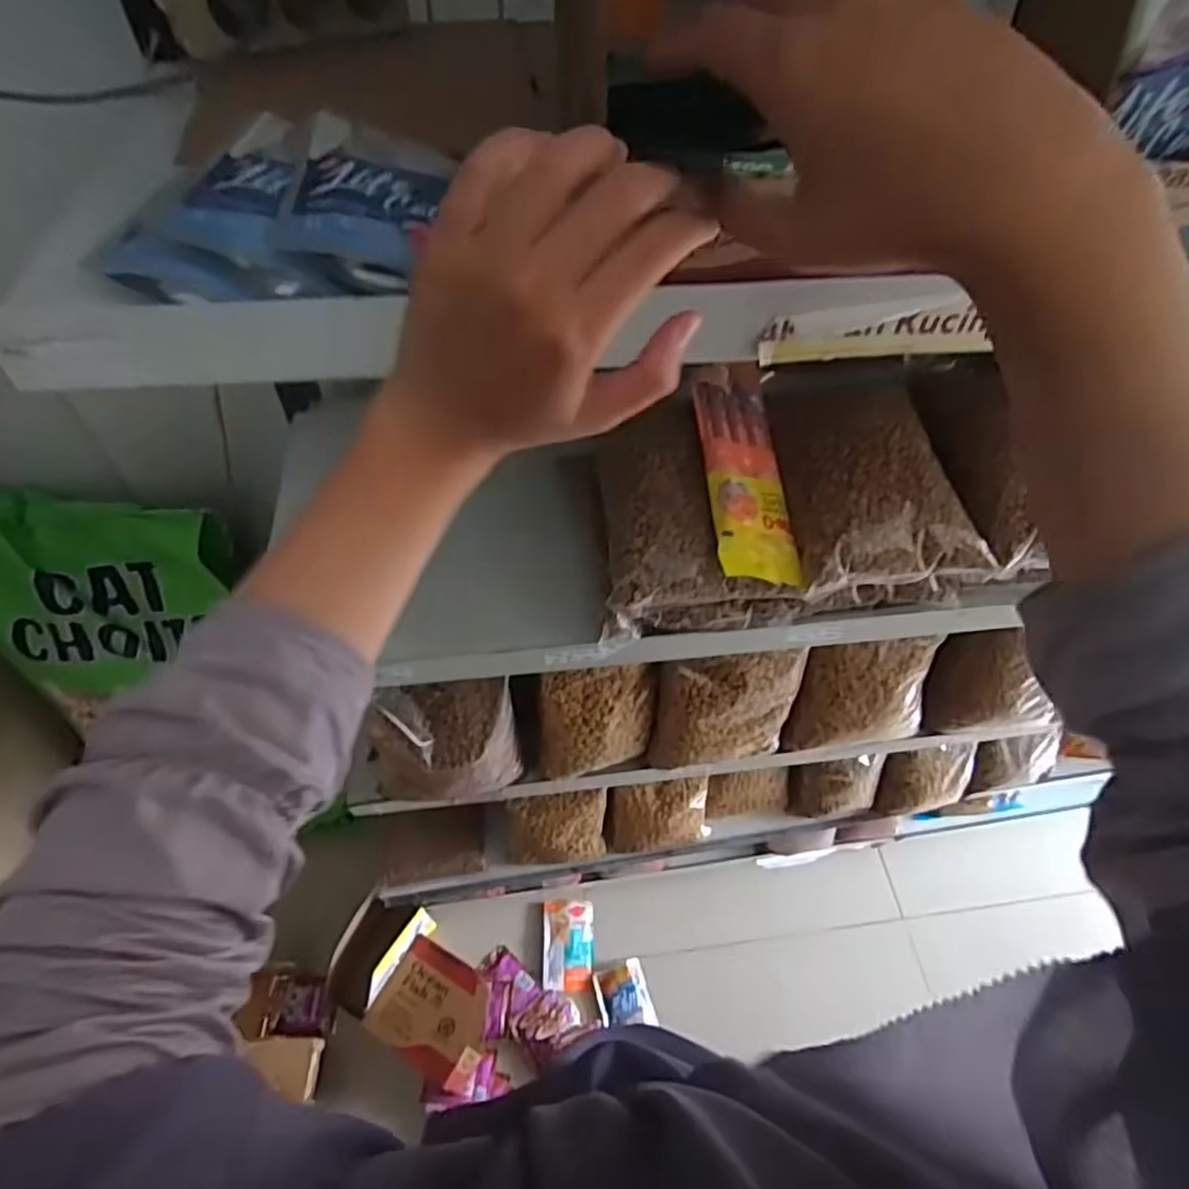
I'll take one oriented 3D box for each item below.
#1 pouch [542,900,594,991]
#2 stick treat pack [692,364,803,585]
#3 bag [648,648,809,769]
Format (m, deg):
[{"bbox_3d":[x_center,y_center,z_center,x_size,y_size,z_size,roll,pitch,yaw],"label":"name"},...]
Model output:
[{"bbox_3d":[-0.048,0.650,1.288,0.092,0.023,0.153,1,55,-2],"label":"pouch"},{"bbox_3d":[0.120,-0.102,0.550,0.072,0.010,0.191,5,67,-22],"label":"stick treat pack"},{"bbox_3d":[0.142,0.110,0.763,0.154,0.173,0.075,-2,37,-6],"label":"bag"}]

